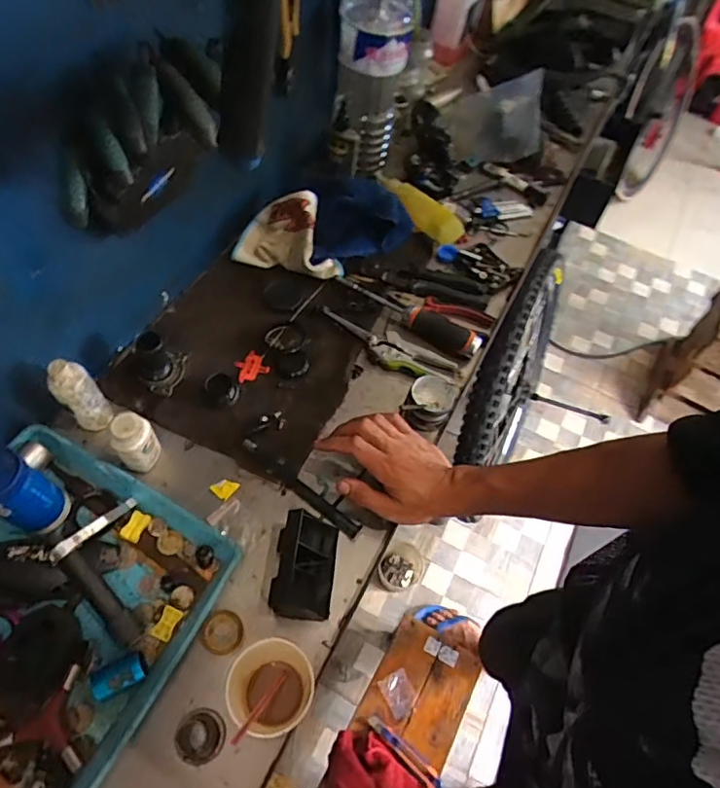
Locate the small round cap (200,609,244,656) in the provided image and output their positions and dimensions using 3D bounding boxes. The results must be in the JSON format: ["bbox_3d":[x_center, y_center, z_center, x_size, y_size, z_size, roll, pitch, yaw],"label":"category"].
[{"bbox_3d":[-0.136,0.237,0.540,0.040,0.018,0.038,3,57,-5],"label":"small round cap"}]

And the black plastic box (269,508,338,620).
[{"bbox_3d":[-0.058,0.177,0.564,0.059,0.059,0.100,6,57,-3],"label":"black plastic box"}]

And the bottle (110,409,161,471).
[{"bbox_3d":[-0.248,0.053,0.597,0.038,0.069,0.042,21,58,7],"label":"bottle"}]

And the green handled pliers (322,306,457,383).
[{"bbox_3d":[0.036,-0.066,0.746,0.200,0.017,0.054,22,58,8],"label":"green handled pliers"}]

